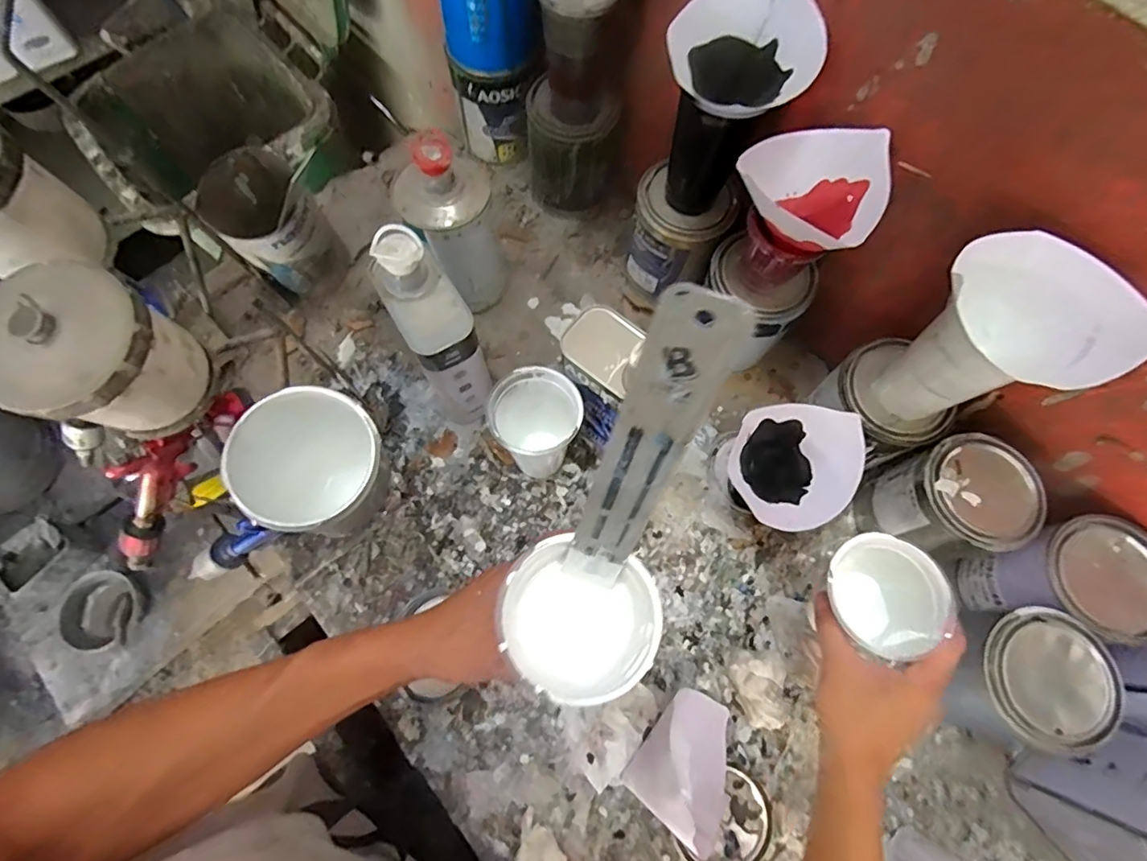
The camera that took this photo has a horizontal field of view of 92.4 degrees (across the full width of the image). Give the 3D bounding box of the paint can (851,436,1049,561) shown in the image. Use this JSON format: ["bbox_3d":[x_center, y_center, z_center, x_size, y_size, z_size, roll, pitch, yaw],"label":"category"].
[{"bbox_3d":[0.356,0.074,0.550,0.108,0.142,0.099,0,73,0],"label":"paint can"}]

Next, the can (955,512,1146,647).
[{"bbox_3d":[0.456,0.140,0.522,0.107,0.119,0.102,11,74,3],"label":"can"}]

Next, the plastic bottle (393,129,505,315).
[{"bbox_3d":[-0.128,-0.213,0.604,0.095,0.210,0.090,-21,75,-7],"label":"plastic bottle"}]

